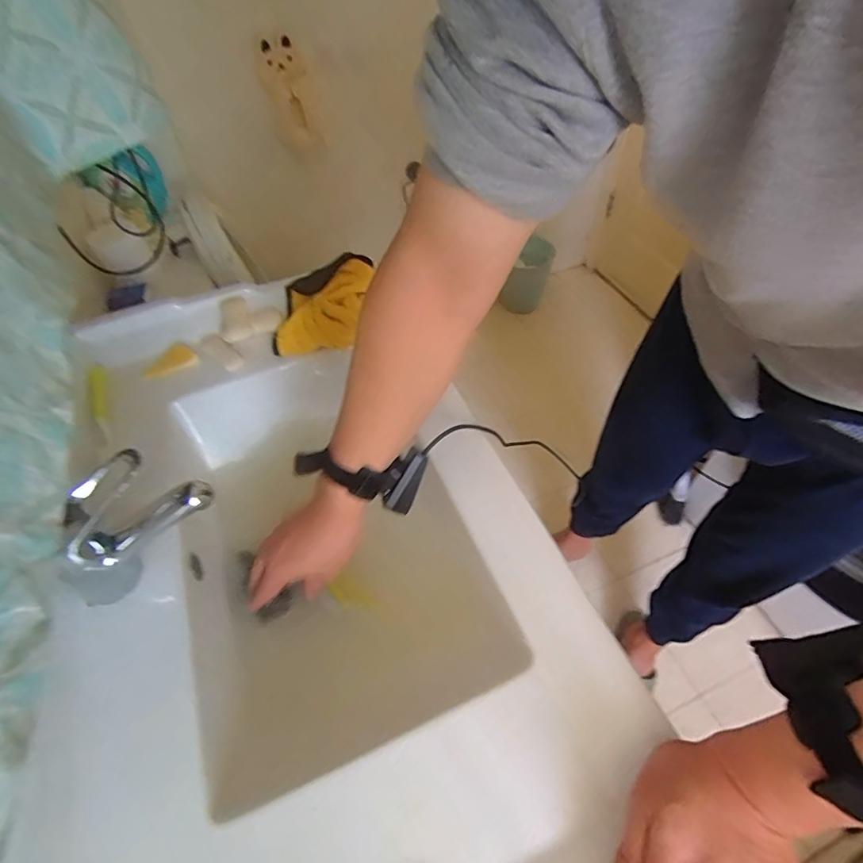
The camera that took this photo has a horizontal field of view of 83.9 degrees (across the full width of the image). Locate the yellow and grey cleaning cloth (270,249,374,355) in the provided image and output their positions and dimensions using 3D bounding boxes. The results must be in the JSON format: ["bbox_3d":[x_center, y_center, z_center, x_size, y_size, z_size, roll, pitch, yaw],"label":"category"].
[{"bbox_3d":[-0.156,-0.186,0.689,0.128,0.052,0.171,10,53,12],"label":"yellow and grey cleaning cloth"}]

